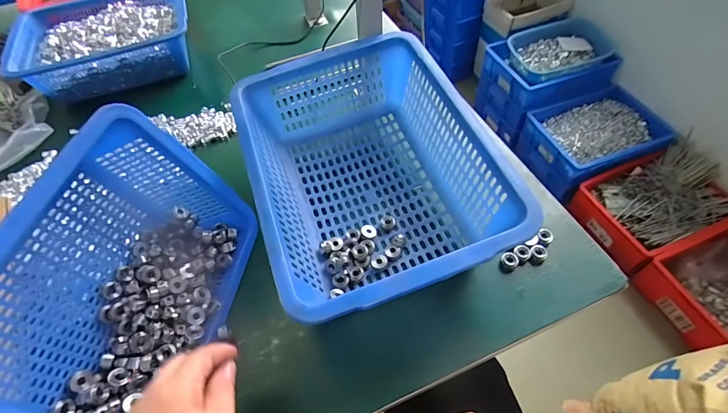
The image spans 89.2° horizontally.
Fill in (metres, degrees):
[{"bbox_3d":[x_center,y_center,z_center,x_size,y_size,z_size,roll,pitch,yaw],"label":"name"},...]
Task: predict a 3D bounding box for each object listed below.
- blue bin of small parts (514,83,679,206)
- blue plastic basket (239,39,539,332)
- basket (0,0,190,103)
[{"bbox_3d":[0.934,-0.294,1.489,0.509,0.164,0.401,-24,57,-13],"label":"blue bin of small parts"},{"bbox_3d":[0.000,-0.041,0.476,0.266,0.122,0.359,-18,56,-9],"label":"blue plastic basket"},{"bbox_3d":[-0.497,-0.322,0.730,0.311,0.093,0.208,-20,56,-10],"label":"basket"}]

